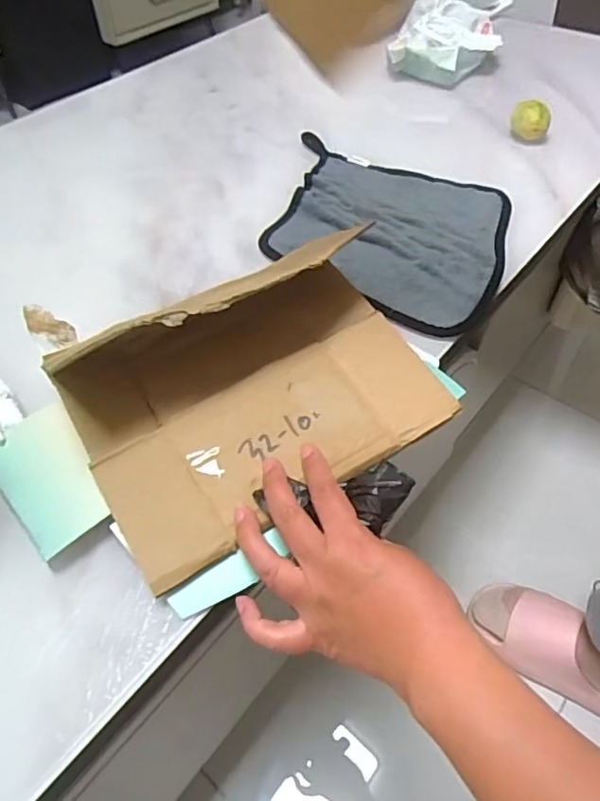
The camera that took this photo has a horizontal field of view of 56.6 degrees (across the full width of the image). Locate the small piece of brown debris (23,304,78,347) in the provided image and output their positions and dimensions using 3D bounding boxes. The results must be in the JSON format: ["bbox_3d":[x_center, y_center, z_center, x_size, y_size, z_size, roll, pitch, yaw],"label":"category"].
[{"bbox_3d":[-0.183,-0.054,0.406,0.032,0.029,0.012,11,52,12],"label":"small piece of brown debris"}]

